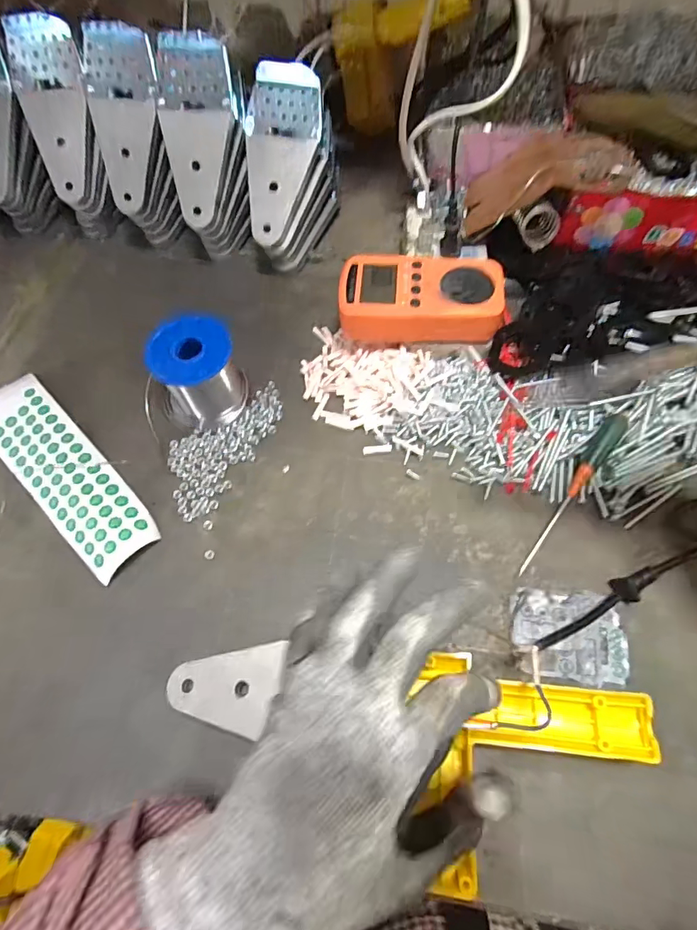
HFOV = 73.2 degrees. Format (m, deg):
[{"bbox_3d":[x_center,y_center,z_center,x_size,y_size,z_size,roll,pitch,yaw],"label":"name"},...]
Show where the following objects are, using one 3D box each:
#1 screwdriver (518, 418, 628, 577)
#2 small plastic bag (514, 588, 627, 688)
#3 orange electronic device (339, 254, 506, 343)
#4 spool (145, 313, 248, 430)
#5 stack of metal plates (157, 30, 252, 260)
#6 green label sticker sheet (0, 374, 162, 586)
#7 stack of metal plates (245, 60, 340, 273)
[{"bbox_3d":[0.165,0.020,0.350,0.019,0.019,0.145,34,77,17],"label":"screwdriver"},{"bbox_3d":[0.147,0.114,0.316,0.071,0.004,0.058,2,64,3],"label":"small plastic bag"},{"bbox_3d":[0.058,-0.136,0.378,0.126,0.025,0.074,3,64,4],"label":"orange electronic device"},{"bbox_3d":[-0.123,-0.074,0.383,0.073,0.065,0.063,-30,67,-12],"label":"spool"},{"bbox_3d":[-0.131,-0.287,0.438,0.074,0.172,0.048,-3,31,1],"label":"stack of metal plates"},{"bbox_3d":[-0.235,0.000,0.382,0.213,0.015,0.058,40,72,19],"label":"green label sticker sheet"},{"bbox_3d":[-0.059,-0.270,0.447,0.076,0.122,0.119,11,65,7],"label":"stack of metal plates"}]

